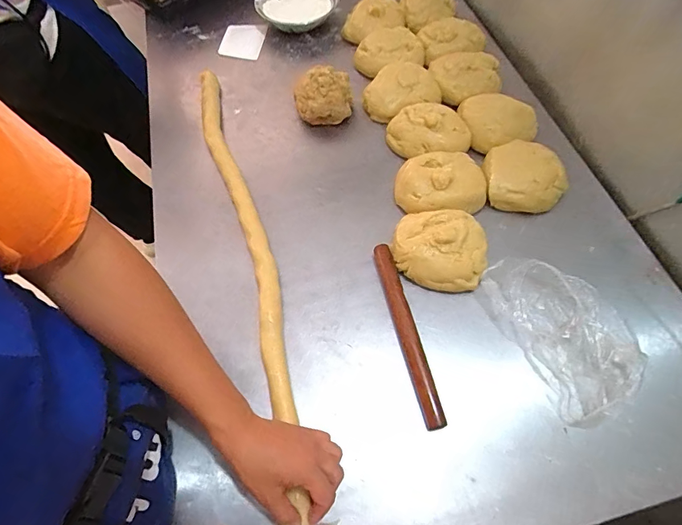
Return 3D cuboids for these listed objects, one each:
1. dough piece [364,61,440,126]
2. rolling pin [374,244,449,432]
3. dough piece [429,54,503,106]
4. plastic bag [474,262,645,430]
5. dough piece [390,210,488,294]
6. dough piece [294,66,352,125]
[{"bbox_3d":[0.114,-0.349,0.805,0.143,0.046,0.125,-27,65,-11],"label":"dough piece"},{"bbox_3d":[0.095,0.098,0.586,0.029,0.021,0.275,-12,63,-4],"label":"rolling pin"},{"bbox_3d":[0.261,-0.383,0.812,0.135,0.039,0.123,-19,63,-7],"label":"dough piece"},{"bbox_3d":[0.309,0.088,0.557,0.128,0.065,0.237,-26,64,-11],"label":"plastic bag"},{"bbox_3d":[0.154,-0.023,0.628,0.144,0.054,0.132,1,63,3],"label":"dough piece"},{"bbox_3d":[-0.036,-0.330,0.786,0.109,0.074,0.100,-6,62,-1],"label":"dough piece"}]

